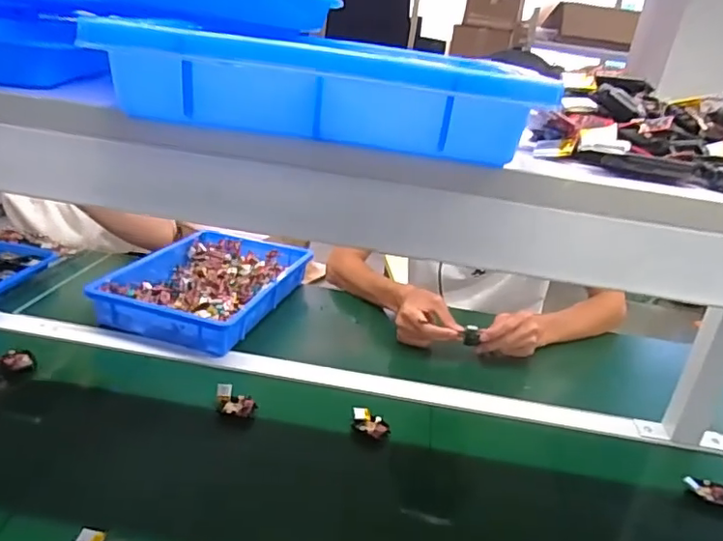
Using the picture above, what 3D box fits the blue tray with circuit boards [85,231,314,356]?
[{"bbox_3d":[-0.272,0.026,1.012,0.259,0.063,0.362,13,24,14],"label":"blue tray with circuit boards"}]

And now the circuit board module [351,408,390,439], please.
[{"bbox_3d":[0.011,0.200,0.742,0.052,0.015,0.033,16,25,21],"label":"circuit board module"}]

